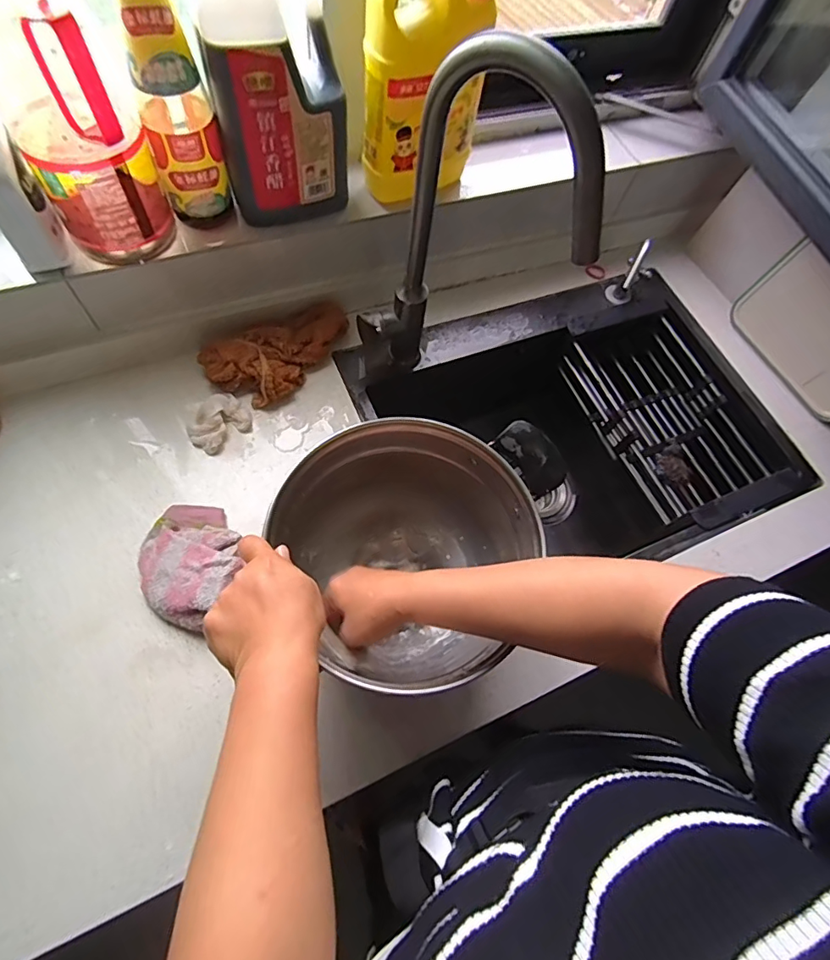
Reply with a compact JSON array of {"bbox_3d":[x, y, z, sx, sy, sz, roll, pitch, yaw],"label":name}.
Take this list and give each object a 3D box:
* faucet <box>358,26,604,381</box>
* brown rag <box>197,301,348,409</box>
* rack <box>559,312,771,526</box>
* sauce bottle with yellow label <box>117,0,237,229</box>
[{"bbox_3d":[0.054,-0.217,0.541,0.220,0.428,0.063,27,66,5],"label":"faucet"},{"bbox_3d":[-0.186,-0.188,0.692,0.116,0.042,0.201,37,67,10],"label":"brown rag"},{"bbox_3d":[0.398,-0.109,0.819,0.198,0.073,0.325,-21,70,-15],"label":"rack"},{"bbox_3d":[-0.241,-0.380,0.496,0.071,0.261,0.060,-19,70,-15],"label":"sauce bottle with yellow label"}]

